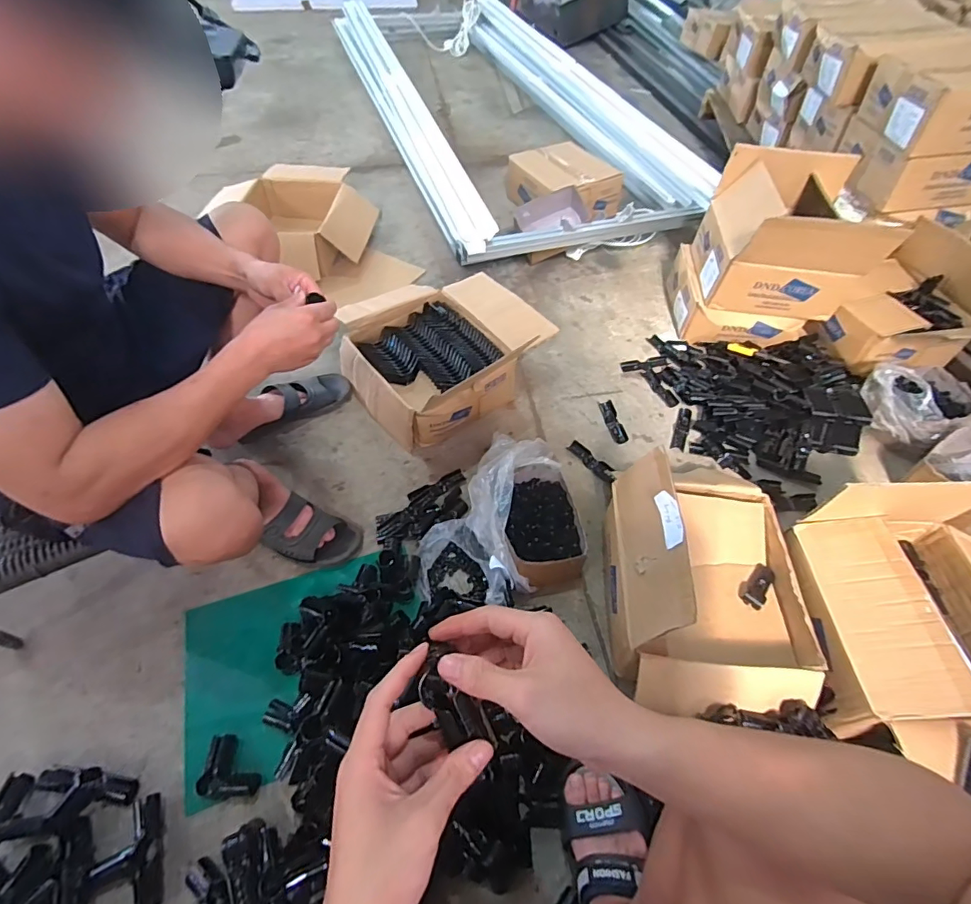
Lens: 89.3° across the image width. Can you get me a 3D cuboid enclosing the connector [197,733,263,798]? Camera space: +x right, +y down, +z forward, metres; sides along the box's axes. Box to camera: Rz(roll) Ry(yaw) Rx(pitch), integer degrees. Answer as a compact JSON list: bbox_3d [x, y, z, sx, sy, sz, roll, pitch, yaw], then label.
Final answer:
[{"bbox_3d":[-0.377,0.470,0.736,0.088,0.031,0.082,2,53,0],"label":"connector"}]

